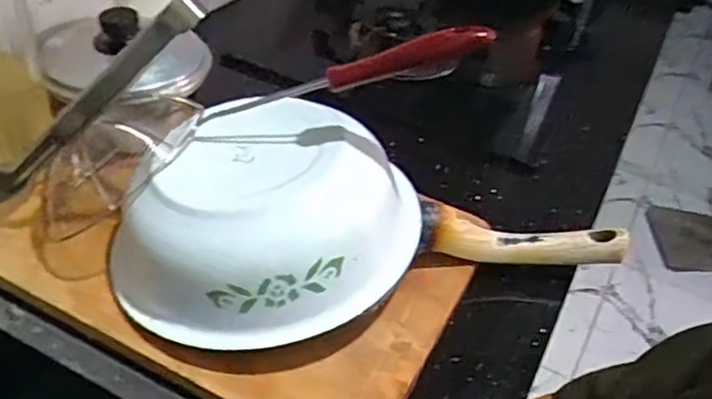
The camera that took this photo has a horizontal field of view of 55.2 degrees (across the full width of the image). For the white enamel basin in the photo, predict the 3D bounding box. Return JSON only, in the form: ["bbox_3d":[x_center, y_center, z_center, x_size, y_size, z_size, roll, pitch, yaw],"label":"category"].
[{"bbox_3d":[-0.066,0.024,0.561,0.207,0.127,0.201,4,39,-3],"label":"white enamel basin"}]

